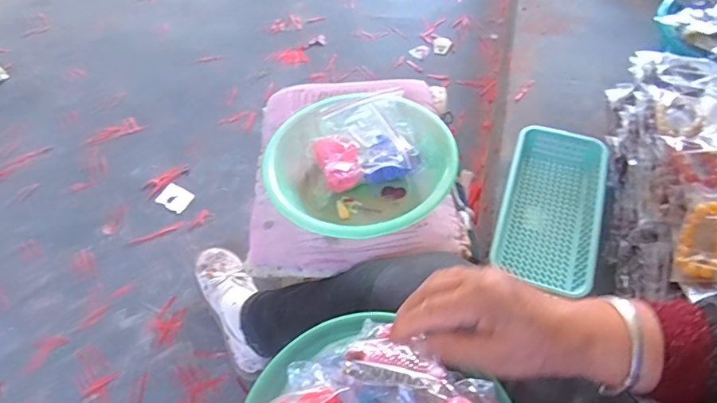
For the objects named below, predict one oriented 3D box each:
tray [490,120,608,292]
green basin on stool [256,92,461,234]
[{"bbox_3d":[0.276,0.011,0.696,0.128,0.056,0.260,15,59,12],"label":"tray"},{"bbox_3d":[0.004,-0.041,0.632,0.234,0.069,0.226,8,58,7],"label":"green basin on stool"}]

